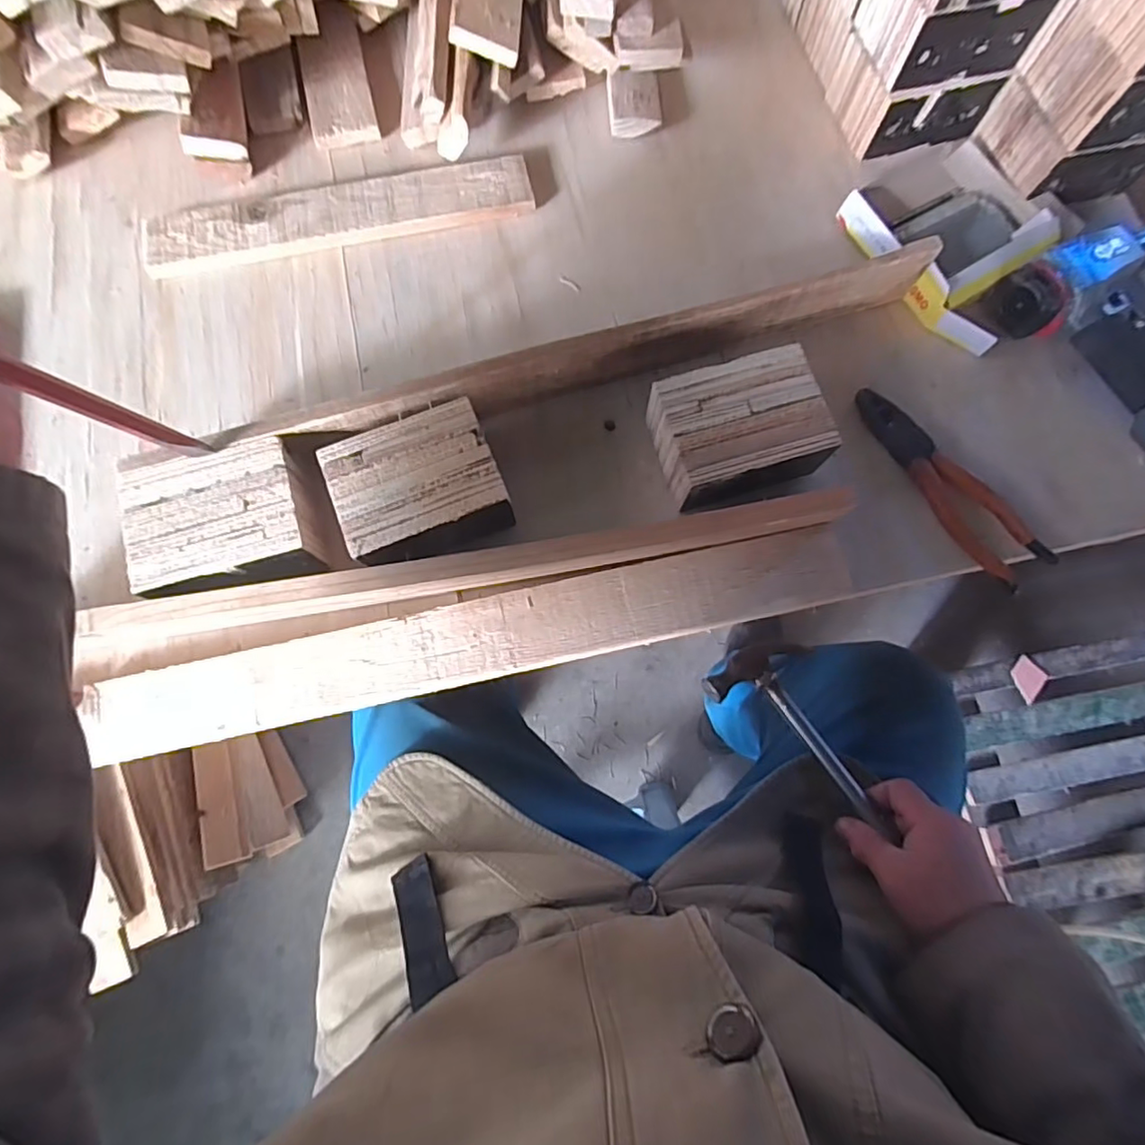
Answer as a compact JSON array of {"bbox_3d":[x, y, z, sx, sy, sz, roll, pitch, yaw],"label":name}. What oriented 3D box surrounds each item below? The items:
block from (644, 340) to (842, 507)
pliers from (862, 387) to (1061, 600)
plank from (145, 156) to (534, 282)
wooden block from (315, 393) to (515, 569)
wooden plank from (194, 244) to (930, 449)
[{"bbox_3d":[0.131,-0.108,0.474,0.122,0.061,0.104,-18,76,-6],"label":"block"},{"bbox_3d":[0.305,-0.074,0.492,0.047,0.018,0.195,-34,78,-9],"label":"pliers"},{"bbox_3d":[-0.218,-0.338,0.560,0.355,0.016,0.062,-12,76,-4],"label":"plank"},{"bbox_3d":[-0.116,-0.062,0.463,0.117,0.065,0.102,-22,77,-7],"label":"wooden block"},{"bbox_3d":[0.023,-0.175,0.491,0.572,0.068,0.017,-17,76,-5],"label":"wooden plank"}]

